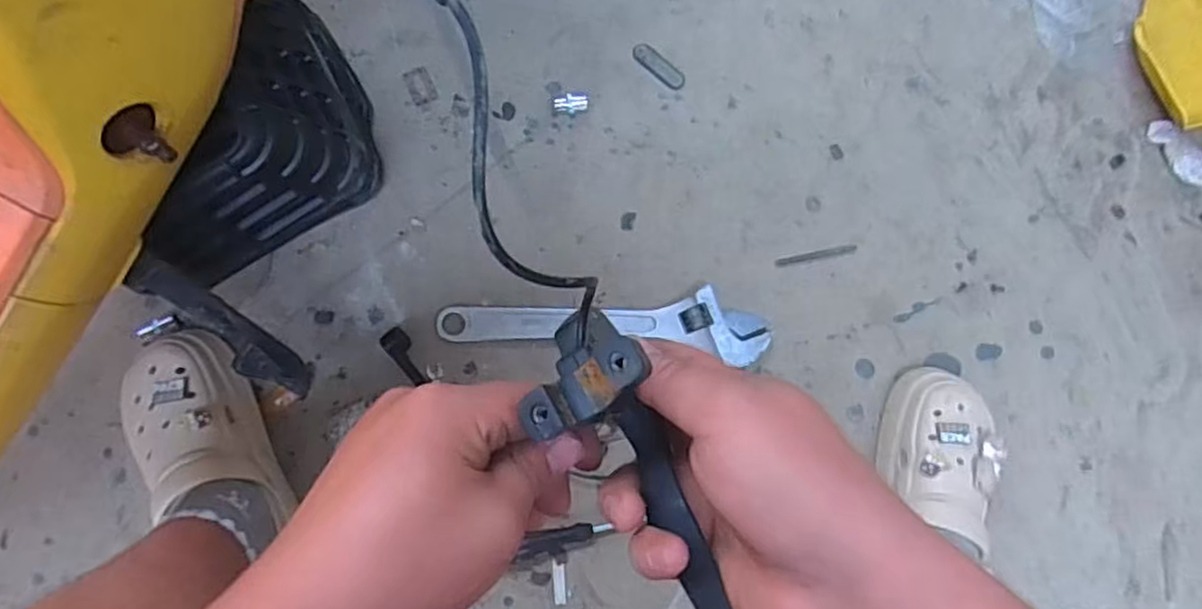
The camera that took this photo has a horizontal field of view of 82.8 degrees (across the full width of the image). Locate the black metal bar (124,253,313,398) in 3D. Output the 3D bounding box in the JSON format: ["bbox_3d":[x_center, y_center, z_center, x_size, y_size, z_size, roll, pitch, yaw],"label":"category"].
[{"bbox_3d":[-0.335,0.020,0.604,0.042,0.042,0.178,-47,119,-7],"label":"black metal bar"}]

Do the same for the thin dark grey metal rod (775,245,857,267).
[{"bbox_3d":[0.241,-0.055,0.763,0.091,0.004,0.010,-11,84,-4],"label":"thin dark grey metal rod"}]

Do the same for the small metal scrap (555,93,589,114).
[{"bbox_3d":[-0.033,-0.225,0.765,0.036,0.018,0.022,-1,83,-2],"label":"small metal scrap"}]

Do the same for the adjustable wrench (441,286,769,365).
[{"bbox_3d":[0.004,0.015,0.743,0.352,0.027,0.076,5,83,-2],"label":"adjustable wrench"}]

